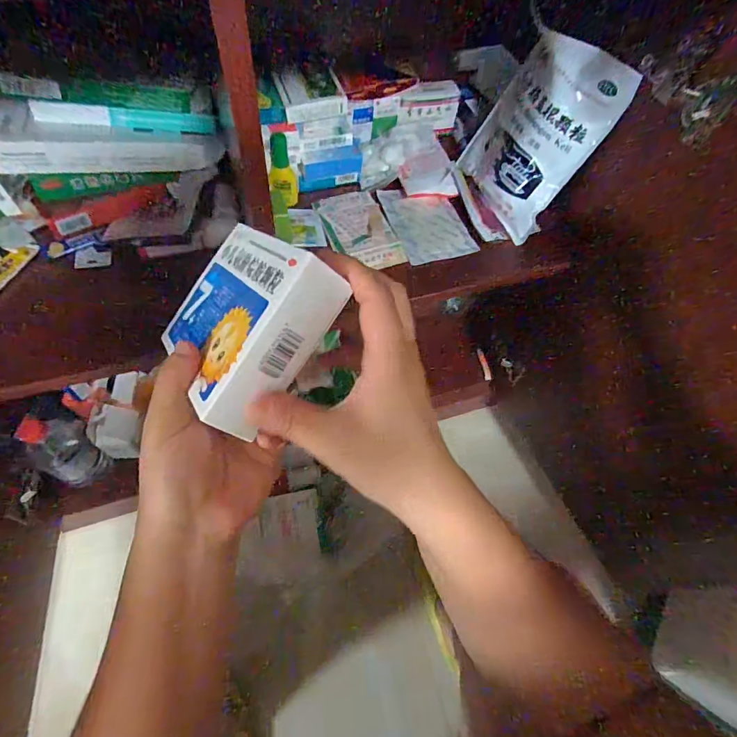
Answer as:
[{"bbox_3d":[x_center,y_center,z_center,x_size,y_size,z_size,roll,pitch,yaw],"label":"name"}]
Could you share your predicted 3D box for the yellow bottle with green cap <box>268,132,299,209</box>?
[{"bbox_3d":[-0.109,-0.247,0.561,0.035,0.089,0.030,-9,59,-7],"label":"yellow bottle with green cap"}]

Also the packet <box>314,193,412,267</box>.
[{"bbox_3d":[-0.013,-0.185,0.585,0.083,0.014,0.134,-18,64,-13],"label":"packet"}]

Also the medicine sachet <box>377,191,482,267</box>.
[{"bbox_3d":[0.081,-0.201,0.605,0.102,0.015,0.137,-14,59,-10],"label":"medicine sachet"}]

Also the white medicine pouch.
[{"bbox_3d":[0.199,-0.295,0.561,0.039,0.213,0.169,-11,57,-38],"label":"white medicine pouch"}]

